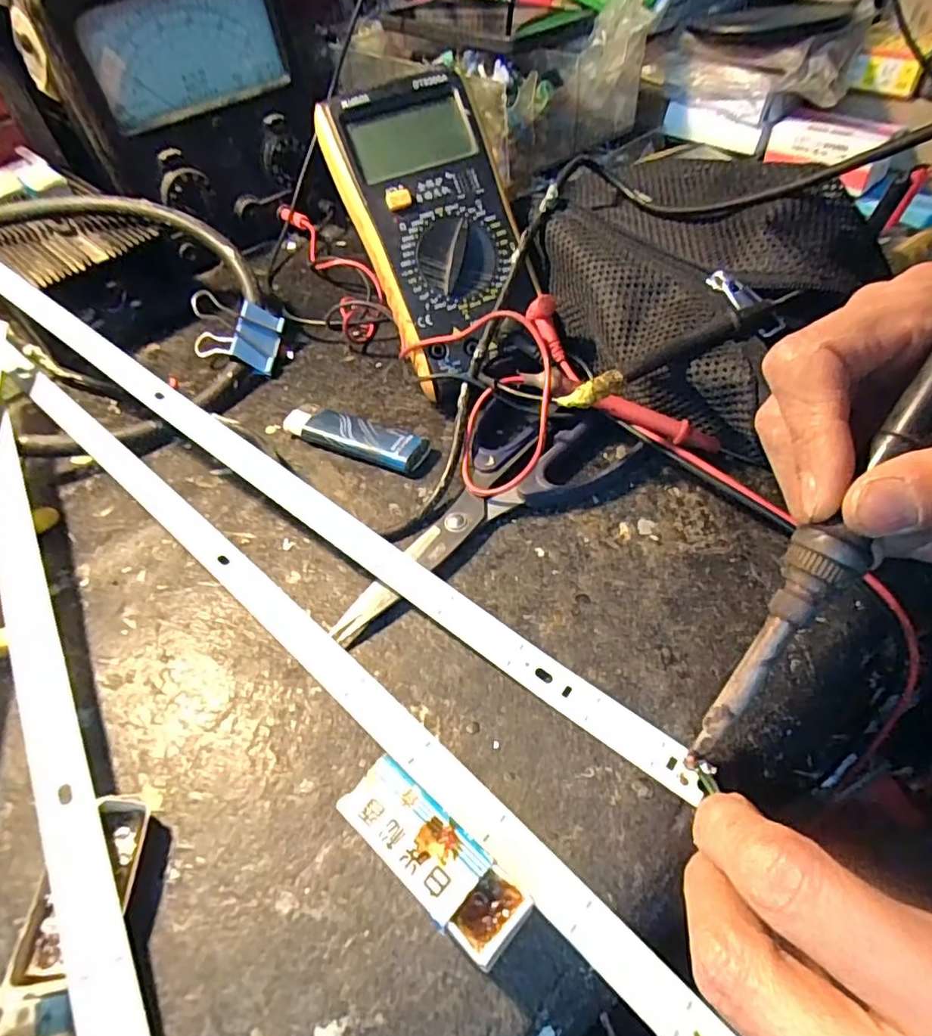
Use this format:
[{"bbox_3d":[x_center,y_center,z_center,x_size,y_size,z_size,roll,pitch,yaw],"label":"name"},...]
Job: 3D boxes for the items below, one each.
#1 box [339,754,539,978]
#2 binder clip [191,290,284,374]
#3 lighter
[{"bbox_3d":[-0.010,0.102,0.177,0.060,0.020,0.021,32,60,28],"label":"box"},{"bbox_3d":[-0.147,-0.117,0.372,0.060,0.035,0.044,12,52,15],"label":"binder clip"},{"bbox_3d":[-0.059,-0.043,0.312,0.083,0.013,0.022,21,55,22],"label":"lighter"}]

